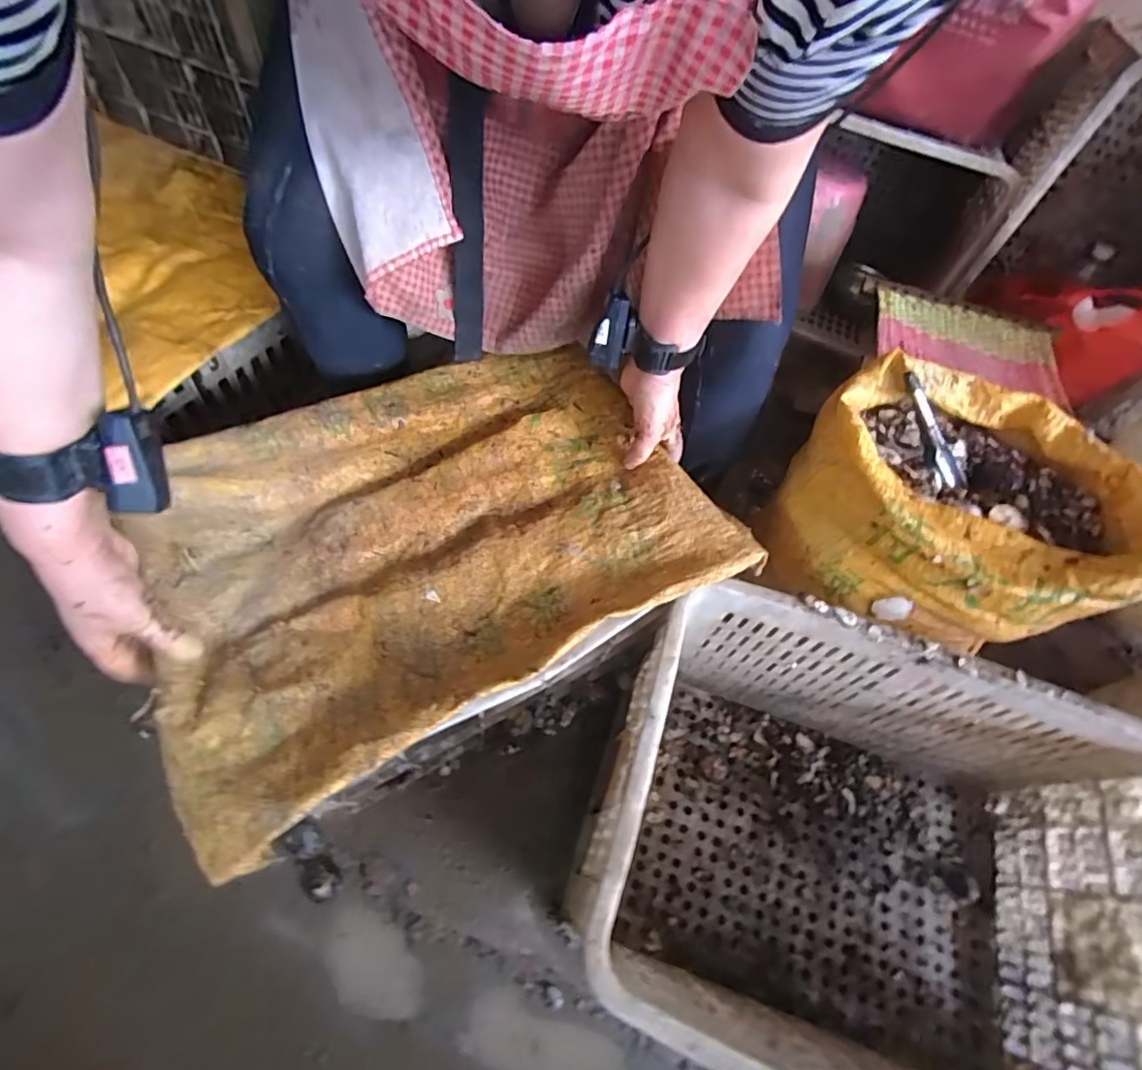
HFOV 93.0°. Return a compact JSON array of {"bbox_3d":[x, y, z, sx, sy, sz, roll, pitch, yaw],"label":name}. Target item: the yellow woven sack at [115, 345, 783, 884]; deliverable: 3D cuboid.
[{"bbox_3d":[-0.135,-0.008,0.544,0.512,0.061,0.370,-26,68,-14],"label":"yellow woven sack"}]

